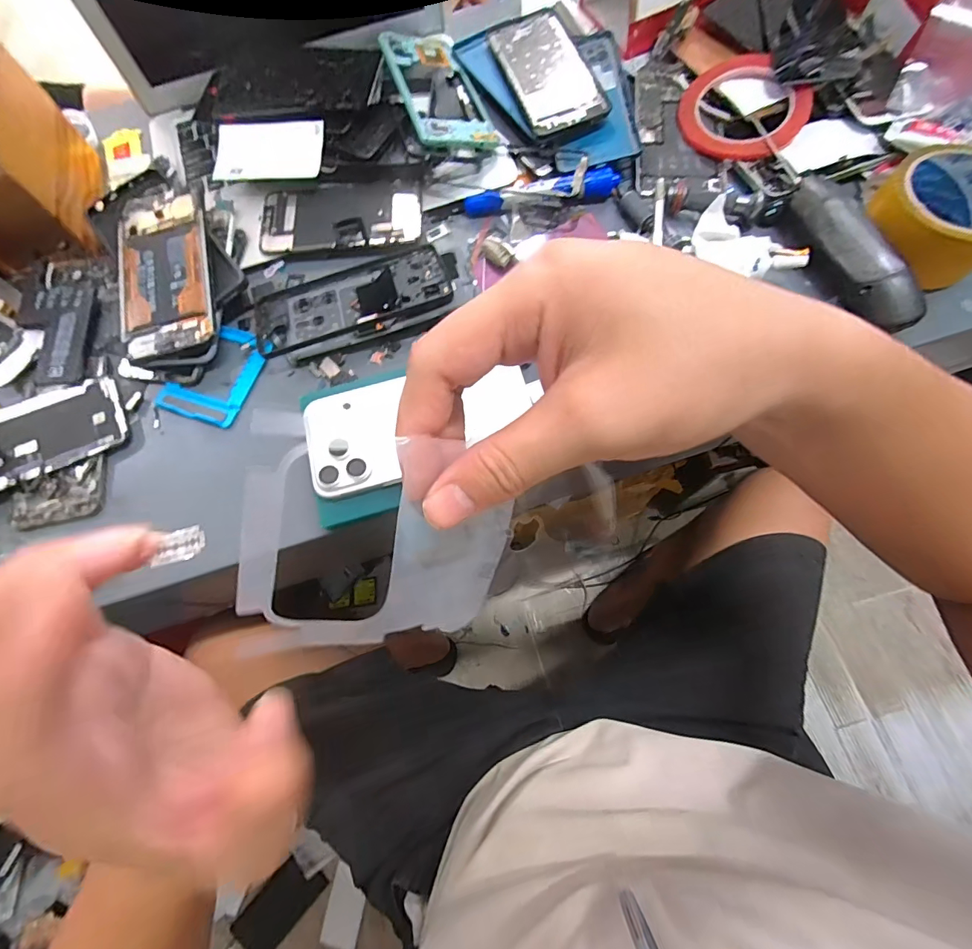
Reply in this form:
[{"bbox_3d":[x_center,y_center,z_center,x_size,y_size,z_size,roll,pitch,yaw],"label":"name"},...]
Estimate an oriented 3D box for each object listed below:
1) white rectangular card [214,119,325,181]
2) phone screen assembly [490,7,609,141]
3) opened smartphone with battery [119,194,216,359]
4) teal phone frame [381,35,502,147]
[{"bbox_3d":[-0.196,-0.294,0.403,0.098,0.005,0.053,0,87,4],"label":"white rectangular card"},{"bbox_3d":[0.057,-0.389,0.424,0.073,0.013,0.159,-18,71,-3],"label":"phone screen assembly"},{"bbox_3d":[-0.261,-0.164,0.361,0.073,0.007,0.144,-13,76,1],"label":"opened smartphone with battery"},{"bbox_3d":[-0.048,-0.363,0.421,0.075,0.014,0.161,-15,72,-20],"label":"teal phone frame"}]

